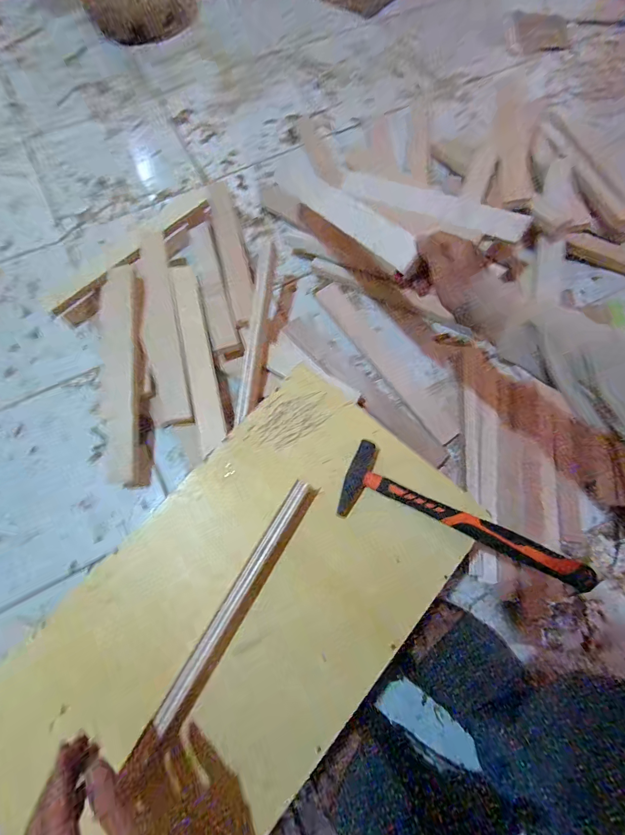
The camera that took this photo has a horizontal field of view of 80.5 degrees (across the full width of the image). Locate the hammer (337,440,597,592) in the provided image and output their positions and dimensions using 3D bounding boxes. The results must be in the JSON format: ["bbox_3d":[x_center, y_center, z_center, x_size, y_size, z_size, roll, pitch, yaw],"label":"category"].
[{"bbox_3d":[0.174,0.114,0.415,0.283,0.019,0.083,20,73,7],"label":"hammer"}]

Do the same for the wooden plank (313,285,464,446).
[{"bbox_3d":[0.131,-0.106,0.628,0.060,0.027,0.337,-34,75,-10],"label":"wooden plank"}]

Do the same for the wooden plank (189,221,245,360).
[{"bbox_3d":[-0.171,-0.224,0.634,0.046,0.020,0.267,-16,73,-4],"label":"wooden plank"}]

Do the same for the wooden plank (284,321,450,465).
[{"bbox_3d":[0.084,-0.048,0.613,0.043,0.015,0.341,-43,77,-12],"label":"wooden plank"}]

